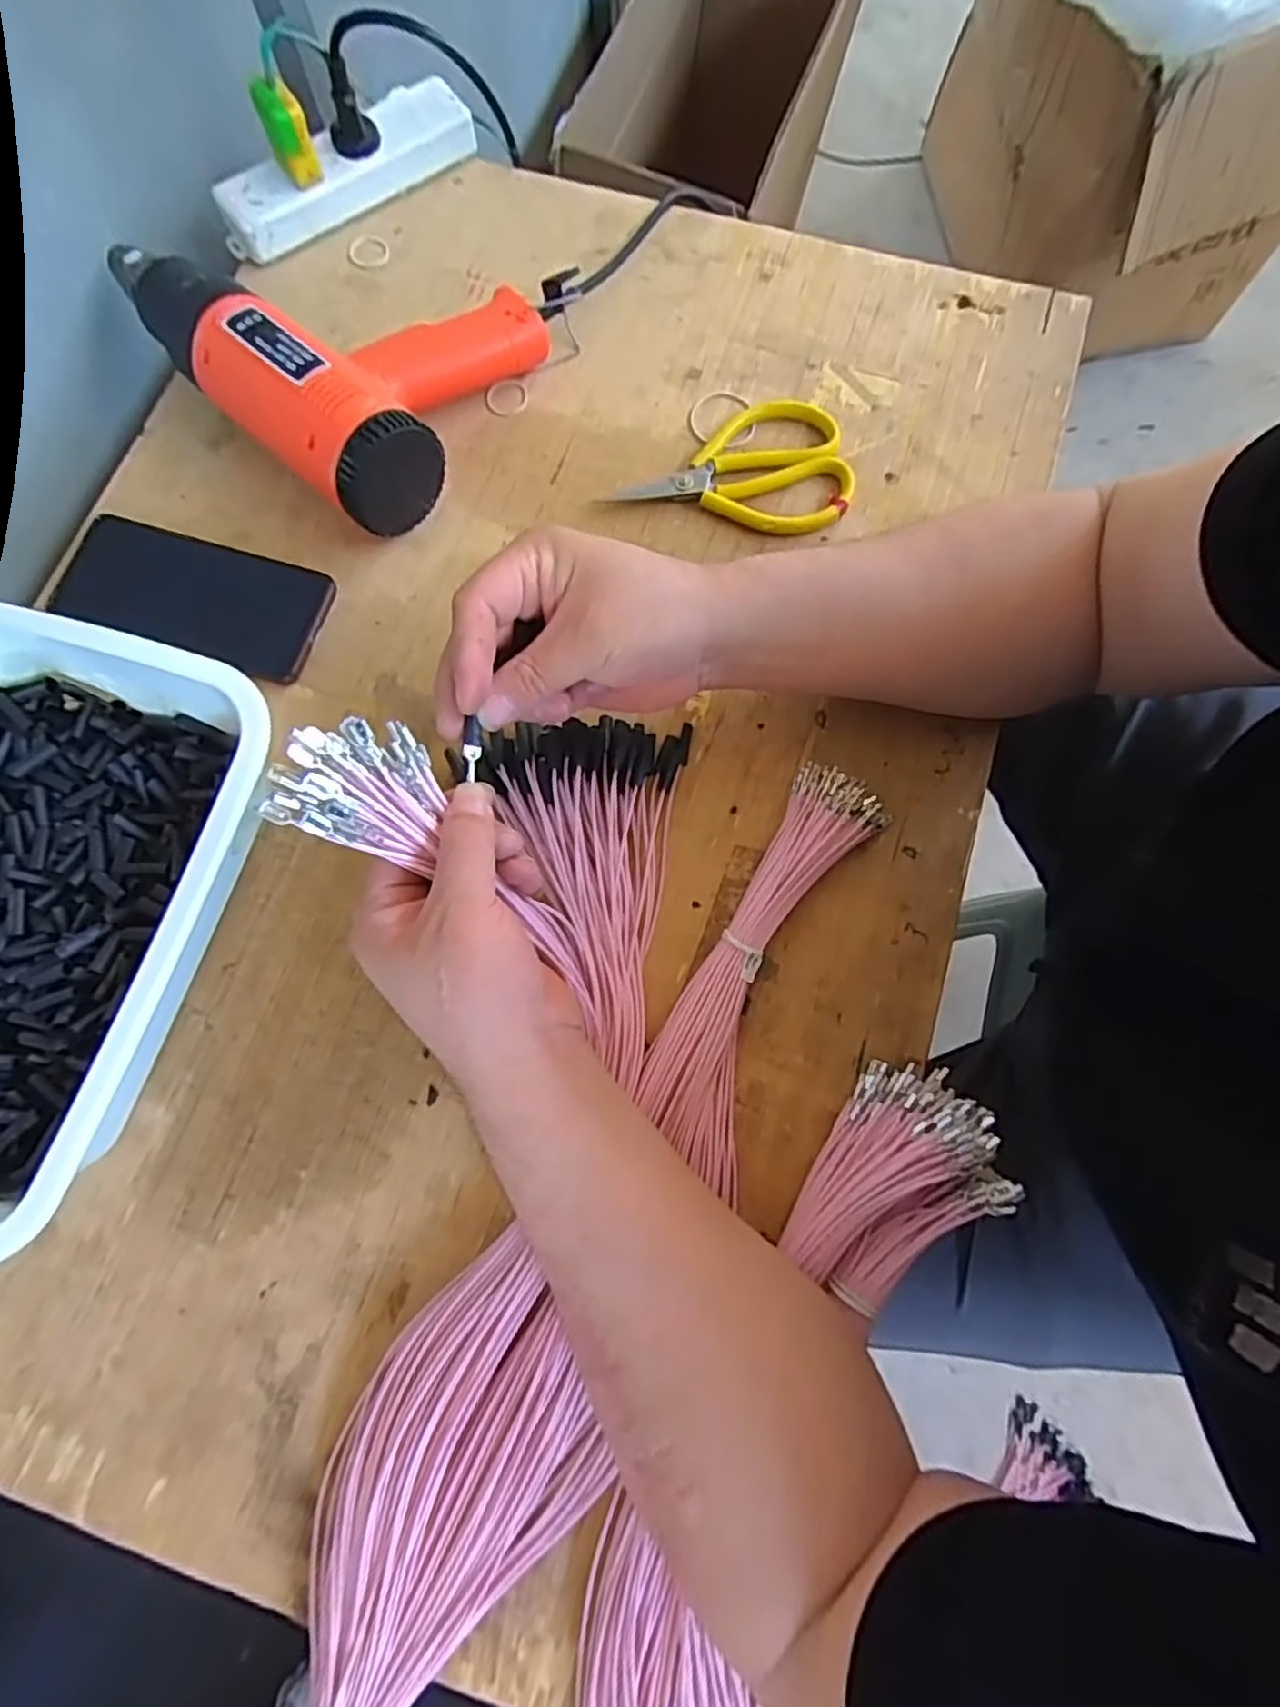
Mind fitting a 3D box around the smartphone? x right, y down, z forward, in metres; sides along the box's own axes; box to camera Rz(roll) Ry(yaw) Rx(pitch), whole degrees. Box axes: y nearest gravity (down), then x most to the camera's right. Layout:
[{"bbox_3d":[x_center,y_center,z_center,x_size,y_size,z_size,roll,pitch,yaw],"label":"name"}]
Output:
[{"bbox_3d":[-0.280,-0.162,0.447,0.162,0.011,0.076,17,76,3],"label":"smartphone"}]

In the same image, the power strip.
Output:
[{"bbox_3d":[-0.212,-0.495,0.516,0.197,0.037,0.048,-34,79,-9],"label":"power strip"}]

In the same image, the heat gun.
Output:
[{"bbox_3d":[-0.205,-0.344,0.460,0.265,0.073,0.182,39,78,8],"label":"heat gun"}]

